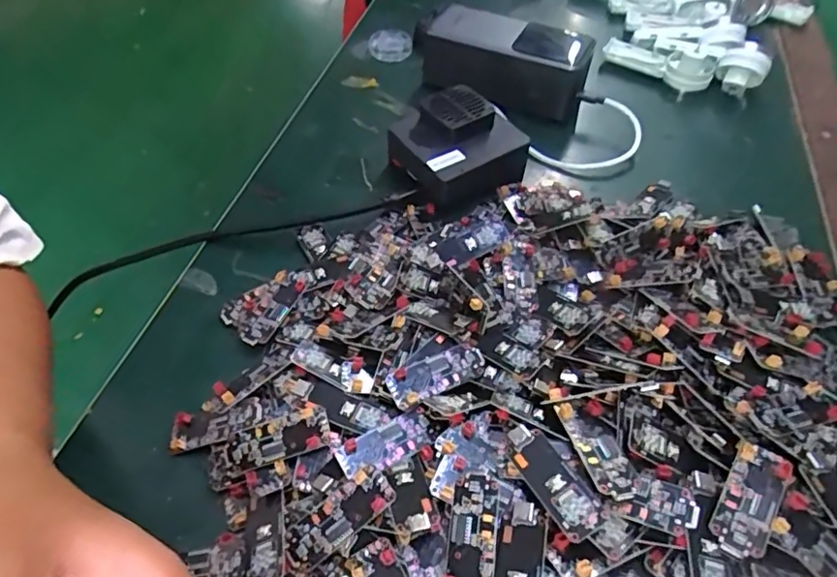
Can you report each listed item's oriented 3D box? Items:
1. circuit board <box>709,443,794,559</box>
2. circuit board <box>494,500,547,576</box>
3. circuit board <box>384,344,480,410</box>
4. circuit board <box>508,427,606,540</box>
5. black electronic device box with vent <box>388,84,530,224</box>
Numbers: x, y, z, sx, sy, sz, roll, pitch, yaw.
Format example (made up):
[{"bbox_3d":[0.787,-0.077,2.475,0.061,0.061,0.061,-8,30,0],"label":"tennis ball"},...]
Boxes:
[{"bbox_3d":[0.132,0.085,0.221,0.019,0.006,0.049,32,57,20],"label":"circuit board"},{"bbox_3d":[0.039,0.109,0.214,0.018,0.005,0.050,12,52,7],"label":"circuit board"},{"bbox_3d":[0.009,0.043,0.277,0.049,0.005,0.018,-23,56,-19],"label":"circuit board"},{"bbox_3d":[0.055,0.079,0.231,0.018,0.005,0.050,-30,47,-8],"label":"circuit board"},{"bbox_3d":[0.027,-0.097,0.384,0.080,0.048,0.080,-21,56,-18],"label":"black electronic device box with vent"}]

